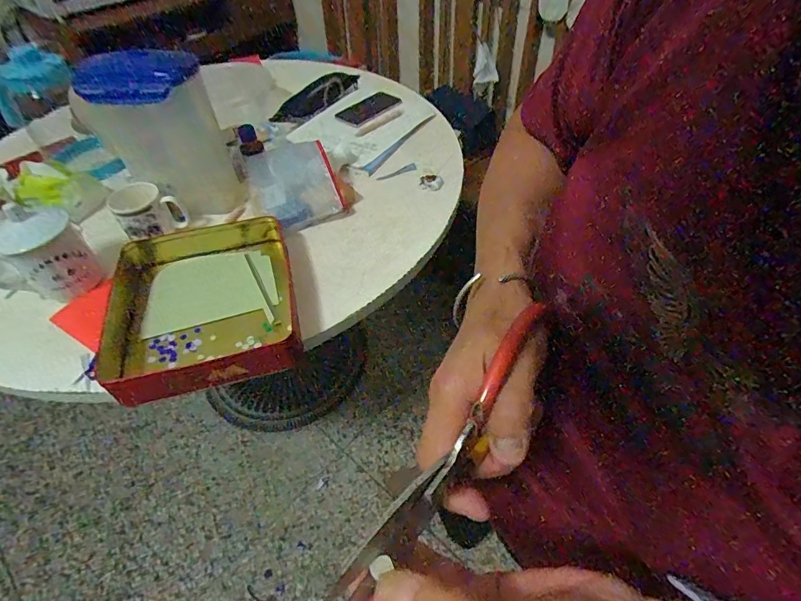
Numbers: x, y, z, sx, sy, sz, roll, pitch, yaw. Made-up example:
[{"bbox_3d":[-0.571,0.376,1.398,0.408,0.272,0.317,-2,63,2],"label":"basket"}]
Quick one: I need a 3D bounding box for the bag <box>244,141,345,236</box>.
[{"bbox_3d":[-0.193,-0.215,0.811,0.149,0.022,0.187,-18,75,-19],"label":"bag"}]

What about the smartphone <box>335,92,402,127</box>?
[{"bbox_3d":[-0.073,-0.463,1.055,0.092,0.013,0.176,34,58,28],"label":"smartphone"}]

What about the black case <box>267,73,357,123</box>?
[{"bbox_3d":[-0.207,-0.506,1.081,0.096,0.033,0.274,29,55,25],"label":"black case"}]

